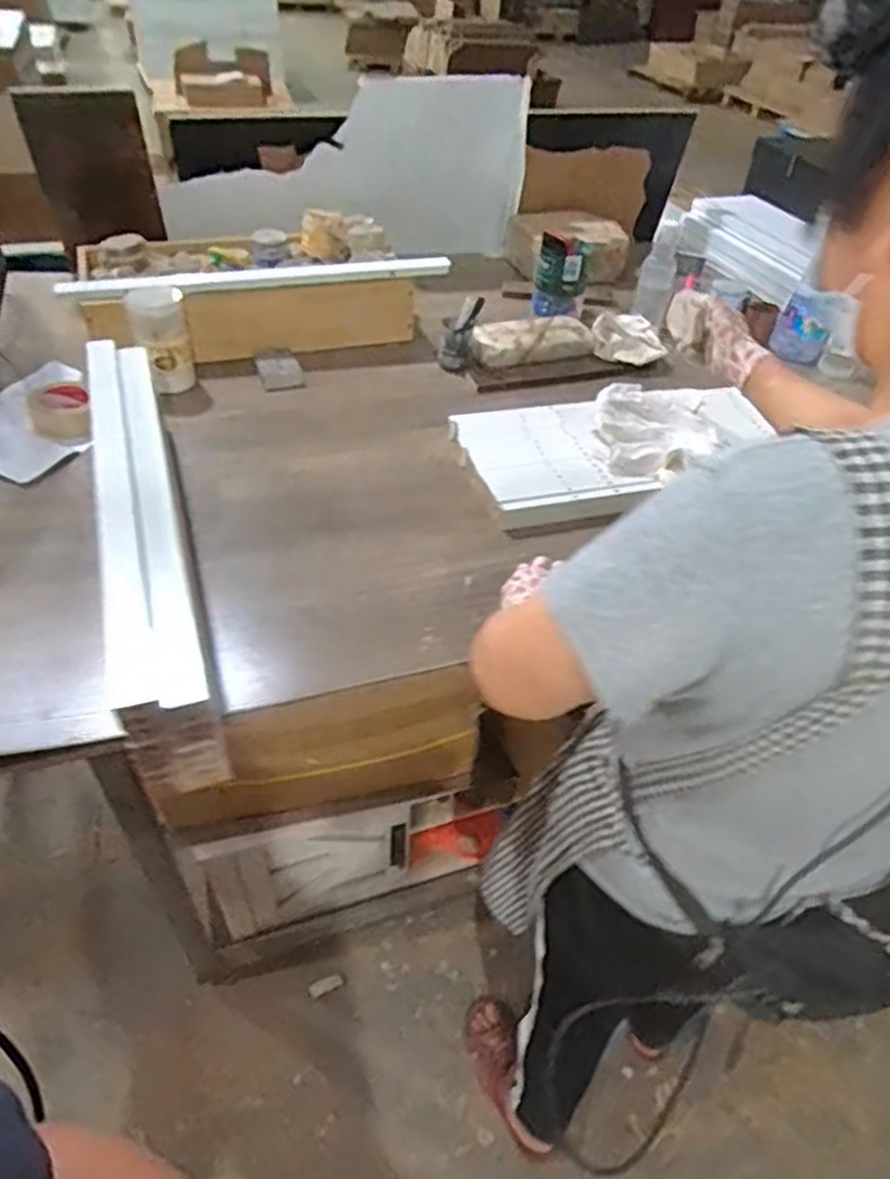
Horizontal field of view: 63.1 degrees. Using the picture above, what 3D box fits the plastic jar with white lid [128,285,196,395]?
[{"bbox_3d":[-0.425,-0.372,1.093,0.089,0.130,0.088,-15,48,-19],"label":"plastic jar with white lid"}]

